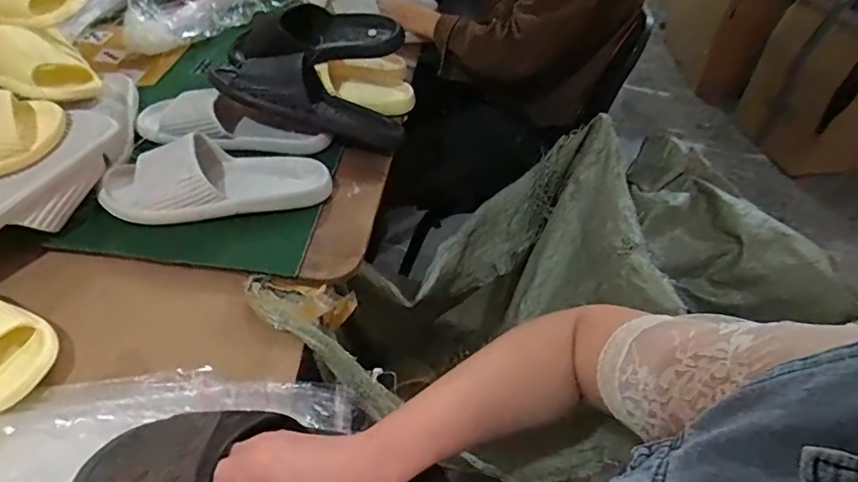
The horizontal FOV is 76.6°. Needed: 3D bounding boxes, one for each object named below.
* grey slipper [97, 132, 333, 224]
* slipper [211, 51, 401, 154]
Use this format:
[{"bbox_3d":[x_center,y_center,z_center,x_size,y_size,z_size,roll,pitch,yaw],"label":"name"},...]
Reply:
[{"bbox_3d":[-0.254,-0.089,0.649,0.256,0.063,0.096,-8,48,-14],"label":"grey slipper"},{"bbox_3d":[-0.165,-0.199,0.760,0.272,0.073,0.102,22,45,-12],"label":"slipper"}]

